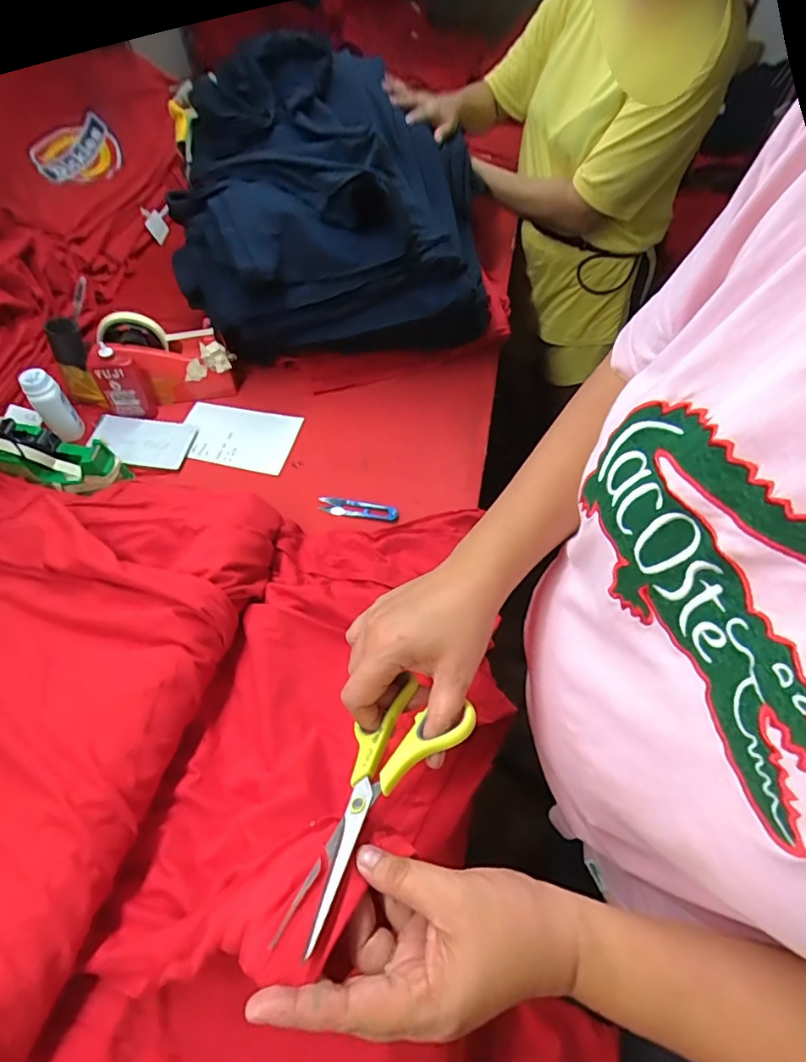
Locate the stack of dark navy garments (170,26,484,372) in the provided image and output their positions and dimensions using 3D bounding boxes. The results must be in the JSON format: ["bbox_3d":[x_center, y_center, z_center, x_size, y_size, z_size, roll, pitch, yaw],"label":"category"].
[{"bbox_3d":[-0.093,-0.479,0.786,0.414,0.233,0.428,-2,56,1],"label":"stack of dark navy garments"}]

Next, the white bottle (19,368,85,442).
[{"bbox_3d":[-0.464,-0.171,0.691,0.036,0.102,0.044,-7,56,-3],"label":"white bottle"}]

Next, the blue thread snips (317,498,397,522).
[{"bbox_3d":[-0.059,-0.030,0.682,0.107,0.013,0.028,9,56,8],"label":"blue thread snips"}]

